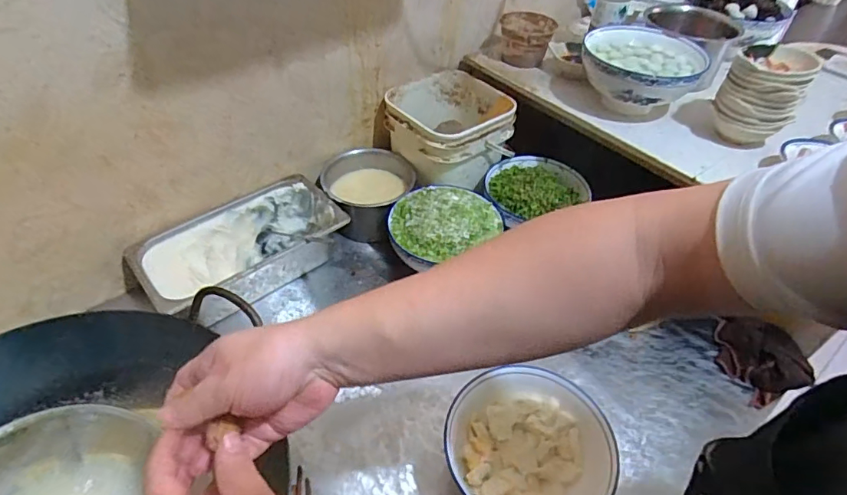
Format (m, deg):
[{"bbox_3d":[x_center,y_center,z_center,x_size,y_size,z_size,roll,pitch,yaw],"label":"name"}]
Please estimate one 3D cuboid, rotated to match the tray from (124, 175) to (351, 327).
[{"bbox_3d":[-0.300,0.010,0.849,0.328,0.106,0.179,-31,53,-26],"label":"tray"}]

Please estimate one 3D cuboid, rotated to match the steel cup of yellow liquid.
[{"bbox_3d":[-0.106,-0.107,0.968,0.177,0.103,0.180,0,46,0],"label":"steel cup of yellow liquid"}]

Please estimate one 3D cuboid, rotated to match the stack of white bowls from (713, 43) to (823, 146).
[{"bbox_3d":[0.538,-0.243,0.791,0.109,0.132,0.122,27,52,24],"label":"stack of white bowls"}]

